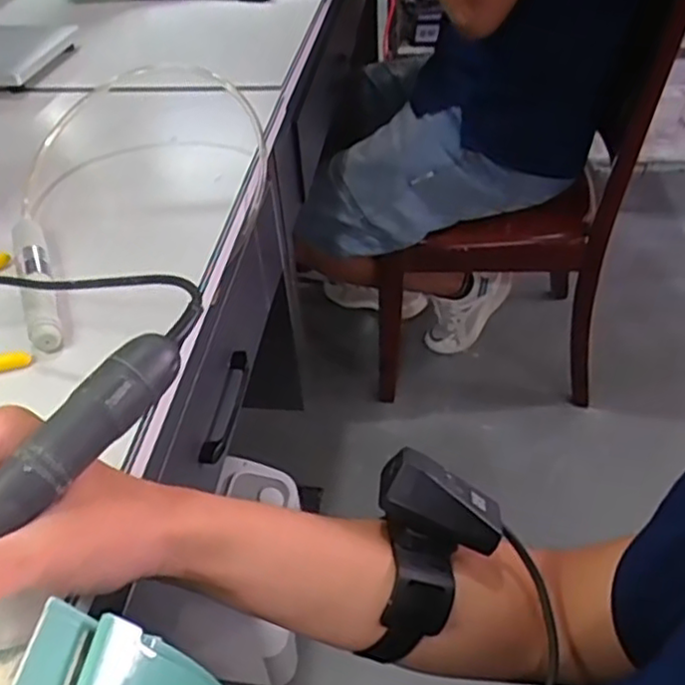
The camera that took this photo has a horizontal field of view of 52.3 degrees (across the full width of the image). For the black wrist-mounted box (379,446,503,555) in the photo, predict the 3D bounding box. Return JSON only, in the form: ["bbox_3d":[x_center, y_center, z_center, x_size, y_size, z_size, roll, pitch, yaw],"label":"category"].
[{"bbox_3d":[0.056,0.085,0.381,0.069,0.024,0.031,24,45,-7],"label":"black wrist-mounted box"}]

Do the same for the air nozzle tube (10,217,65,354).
[{"bbox_3d":[-0.217,-0.046,0.494,0.023,0.021,0.155,-20,45,-16],"label":"air nozzle tube"}]

